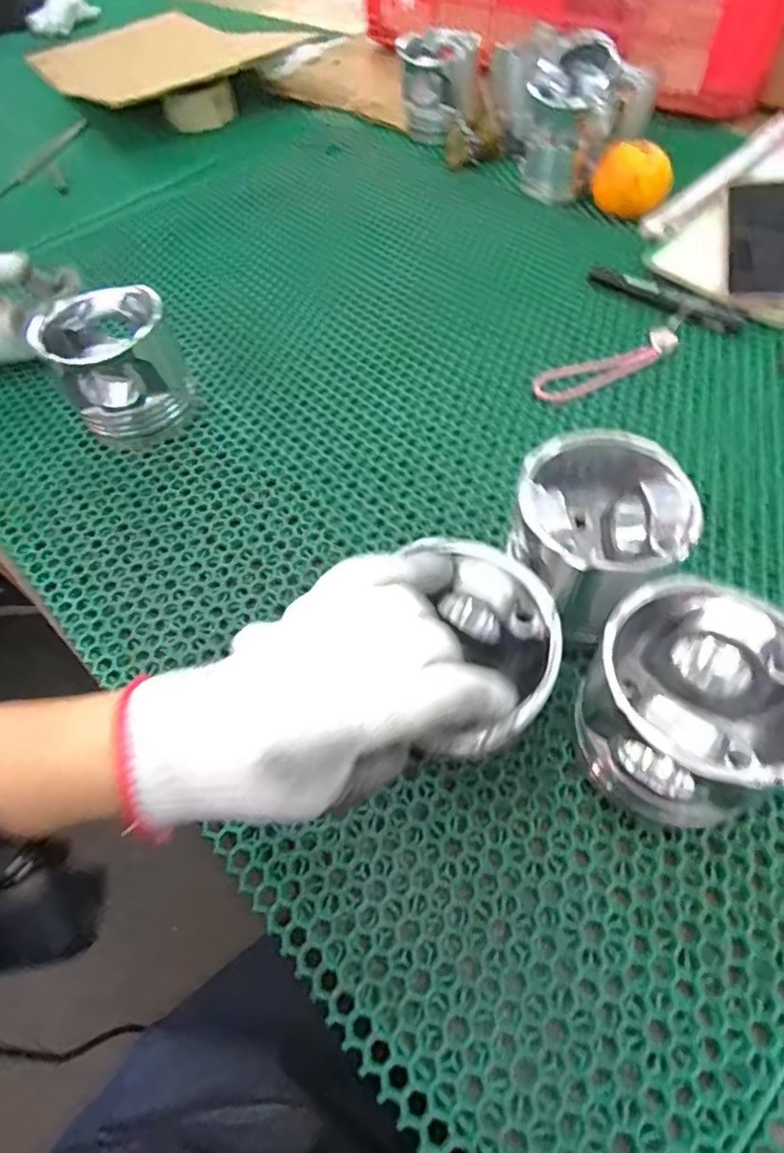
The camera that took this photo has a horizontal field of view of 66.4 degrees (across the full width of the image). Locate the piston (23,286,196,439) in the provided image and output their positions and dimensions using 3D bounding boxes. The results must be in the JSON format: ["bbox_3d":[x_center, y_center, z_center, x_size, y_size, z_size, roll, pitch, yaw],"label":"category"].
[{"bbox_3d":[-0.213,-0.166,0.476,0.090,0.086,0.087,-2,57,3],"label":"piston"}]

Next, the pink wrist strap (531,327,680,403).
[{"bbox_3d":[0.179,-0.172,0.495,0.134,0.007,0.035,-23,58,-10],"label":"pink wrist strap"}]

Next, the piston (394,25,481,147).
[{"bbox_3d":[0.059,-0.606,0.747,0.094,0.093,0.083,5,58,8],"label":"piston"}]

